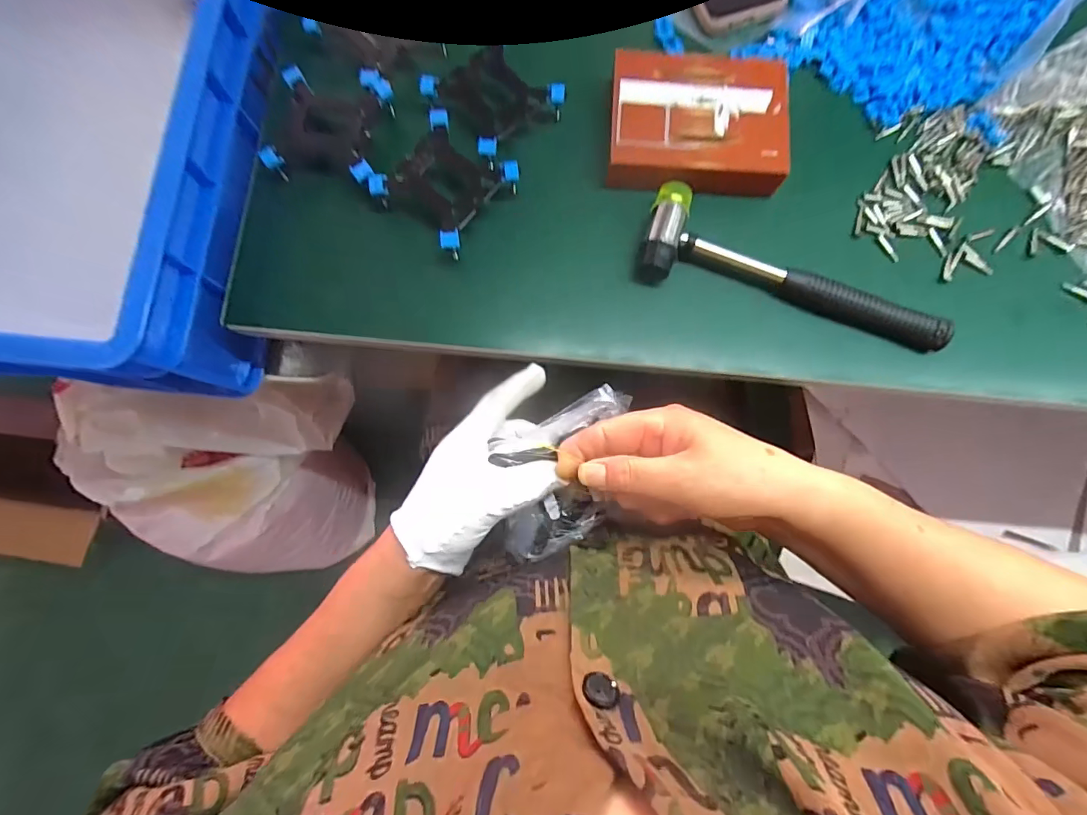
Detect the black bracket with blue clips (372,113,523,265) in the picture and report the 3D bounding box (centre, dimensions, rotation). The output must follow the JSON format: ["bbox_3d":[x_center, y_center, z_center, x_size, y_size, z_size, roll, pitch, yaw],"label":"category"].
[{"bbox_3d":[-0.077,-0.176,0.369,0.084,0.033,0.086,37,84,3],"label":"black bracket with blue clips"}]

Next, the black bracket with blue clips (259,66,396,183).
[{"bbox_3d":[-0.170,-0.225,0.377,0.090,0.035,0.090,-1,80,3],"label":"black bracket with blue clips"}]

